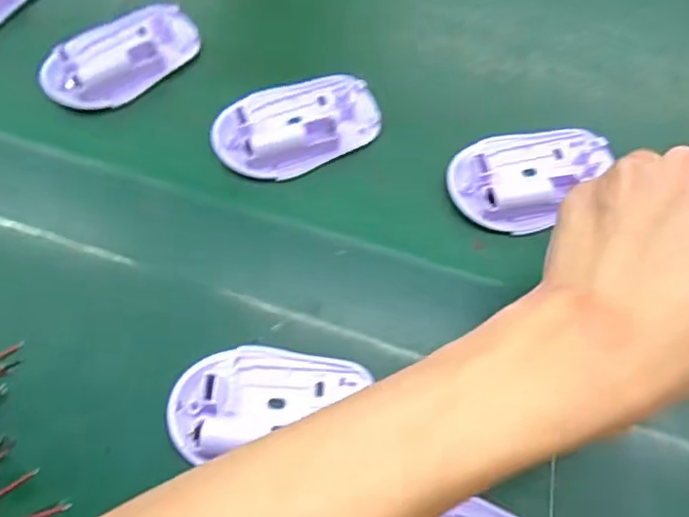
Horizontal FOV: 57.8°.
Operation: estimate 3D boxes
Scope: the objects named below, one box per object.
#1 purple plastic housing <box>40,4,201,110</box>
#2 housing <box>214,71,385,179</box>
[{"bbox_3d":[-0.140,-0.129,0.393,0.097,0.023,0.052,-41,72,-14],"label":"purple plastic housing"},{"bbox_3d":[-0.028,-0.081,0.369,0.096,0.021,0.055,-28,70,-9],"label":"housing"}]

